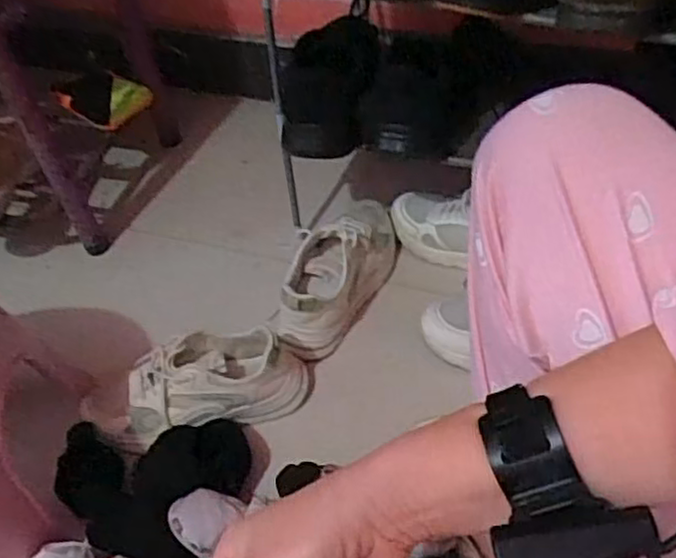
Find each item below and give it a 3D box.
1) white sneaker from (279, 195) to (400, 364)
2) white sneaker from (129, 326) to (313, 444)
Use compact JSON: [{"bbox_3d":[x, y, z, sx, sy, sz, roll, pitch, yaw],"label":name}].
[{"bbox_3d":[0.003,-0.015,0.917,0.100,0.082,0.252,20,53,22],"label":"white sneaker"},{"bbox_3d":[-0.137,0.115,0.810,0.199,0.080,0.093,-14,48,-6],"label":"white sneaker"}]

